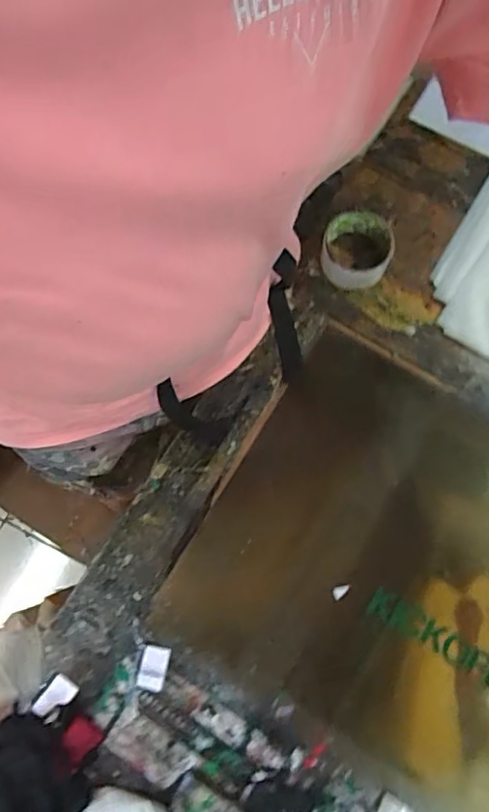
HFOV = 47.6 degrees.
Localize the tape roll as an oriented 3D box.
[{"bbox_3d":[0.135,-0.191,0.671,0.079,0.045,0.090,4,76,2],"label":"tape roll"}]

